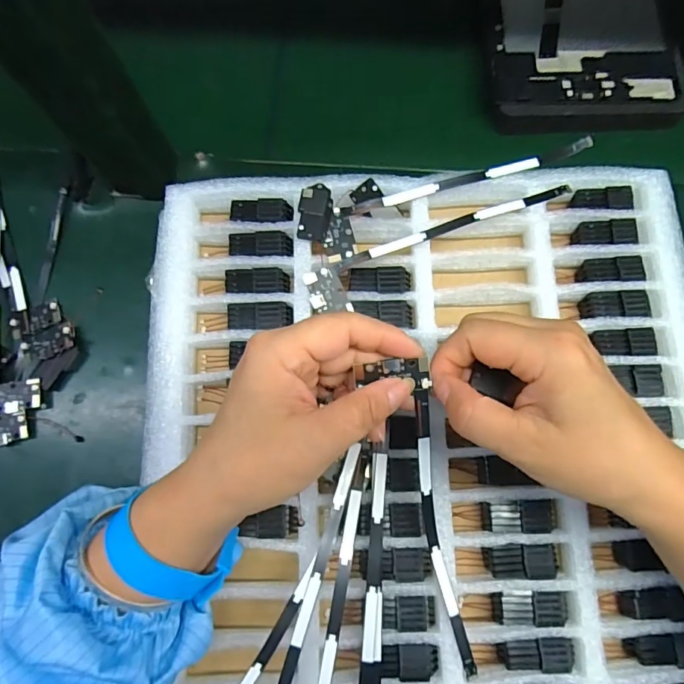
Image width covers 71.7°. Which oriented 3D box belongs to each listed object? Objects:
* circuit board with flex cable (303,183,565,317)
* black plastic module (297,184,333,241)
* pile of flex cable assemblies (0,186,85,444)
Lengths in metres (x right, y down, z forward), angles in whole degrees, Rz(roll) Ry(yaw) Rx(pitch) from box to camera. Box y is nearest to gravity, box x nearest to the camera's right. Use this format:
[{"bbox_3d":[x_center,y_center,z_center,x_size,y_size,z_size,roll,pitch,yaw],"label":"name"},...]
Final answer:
[{"bbox_3d":[0.066,-0.060,0.303,0.184,0.015,0.030,-20,79,-3],"label":"circuit board with flex cable"},{"bbox_3d":[-0.017,-0.085,0.311,0.020,0.009,0.040,4,79,2],"label":"black plastic module"},{"bbox_3d":[-0.255,-0.044,0.355,0.105,0.014,0.234,-7,79,0],"label":"pile of flex cable assemblies"}]

